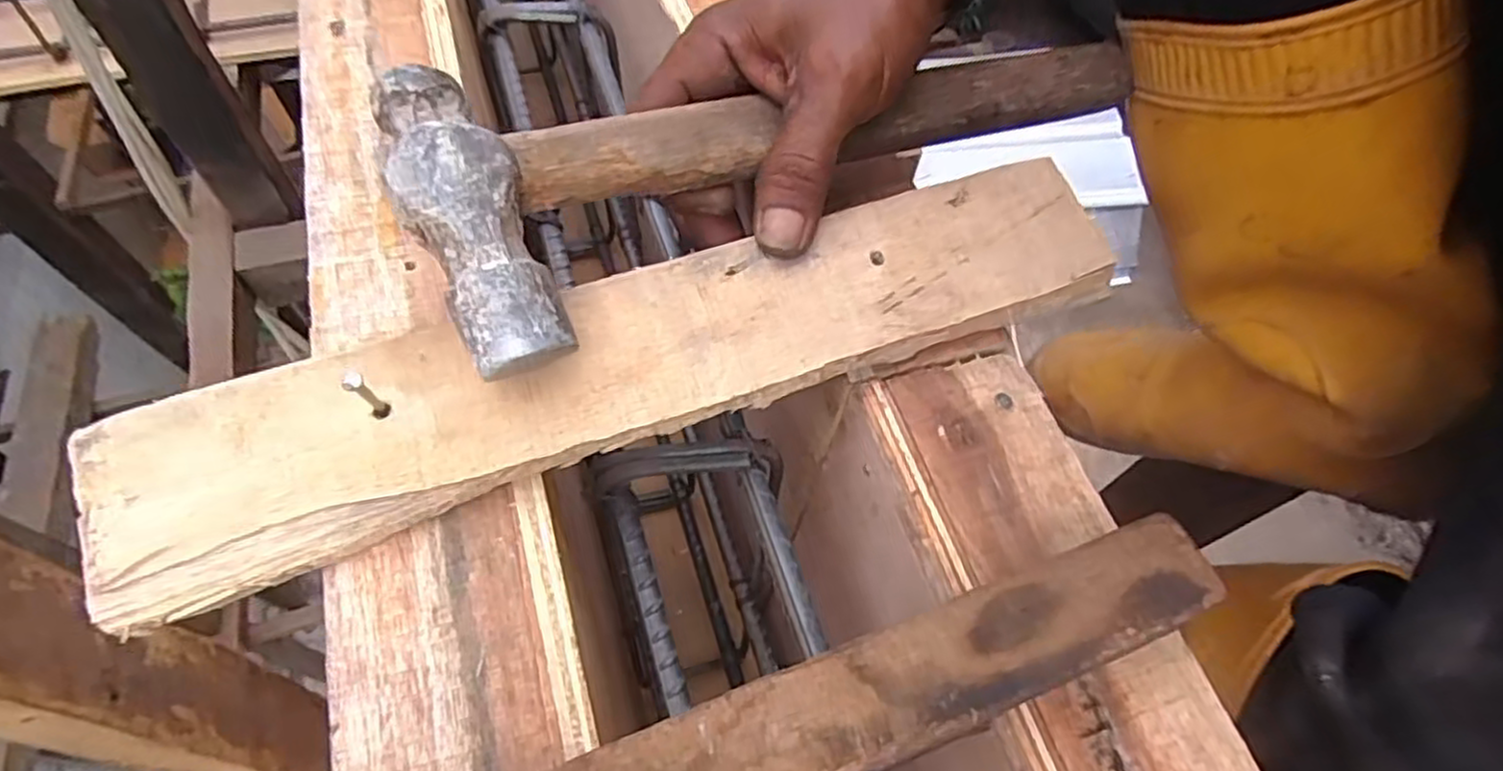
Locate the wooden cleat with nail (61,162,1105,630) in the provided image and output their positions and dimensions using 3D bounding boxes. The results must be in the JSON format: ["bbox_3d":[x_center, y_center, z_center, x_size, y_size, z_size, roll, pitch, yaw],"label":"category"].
[{"bbox_3d":[-0.029,-0.014,0.248,0.333,0.019,0.056,-19,62,-14],"label":"wooden cleat with nail"}]

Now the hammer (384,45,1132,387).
[{"bbox_3d":[0.036,-0.088,0.271,0.306,0.035,0.085,-19,62,-24],"label":"hammer"}]

